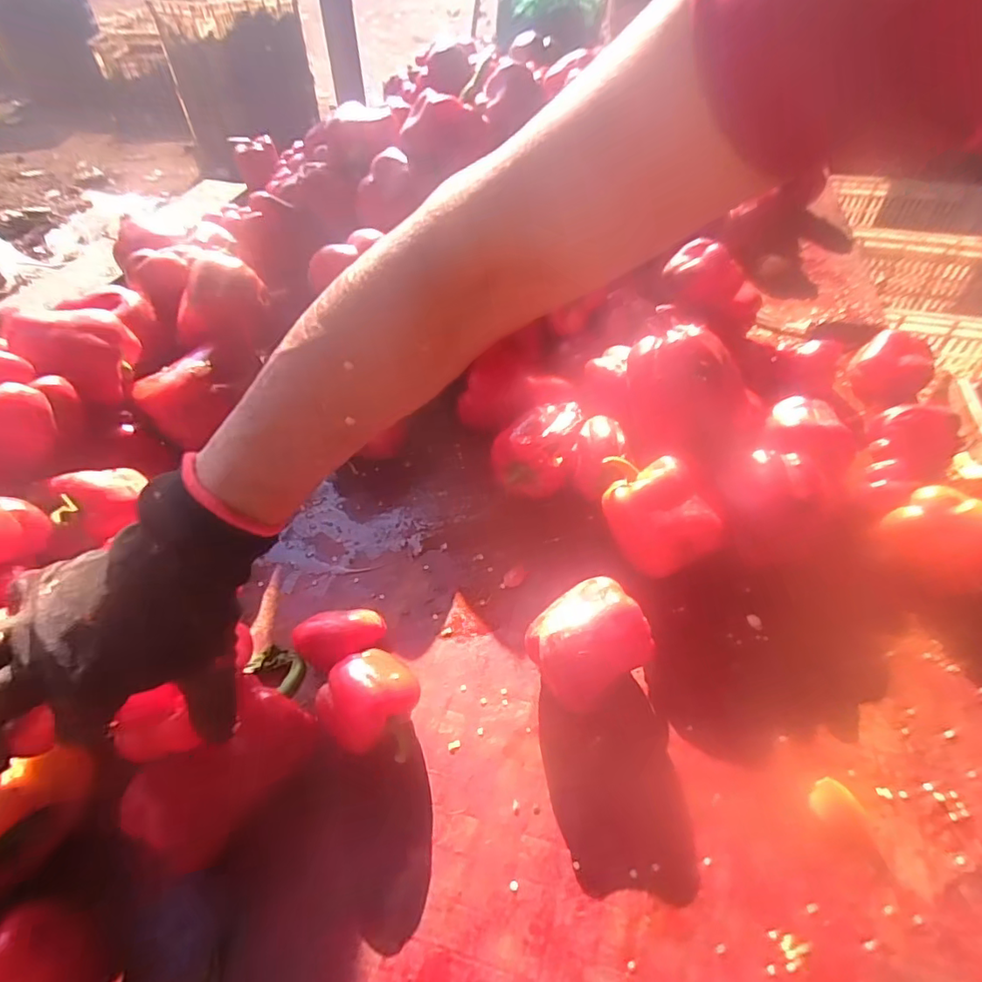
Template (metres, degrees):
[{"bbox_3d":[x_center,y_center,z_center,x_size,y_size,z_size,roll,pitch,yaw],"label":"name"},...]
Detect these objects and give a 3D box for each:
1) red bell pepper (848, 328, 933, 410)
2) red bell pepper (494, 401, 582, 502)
[{"bbox_3d":[0.487,-0.148,0.665,0.078,0.071,0.072,34,56,28],"label":"red bell pepper"},{"bbox_3d":[0.046,-0.038,0.547,0.080,0.072,0.078,6,48,5],"label":"red bell pepper"}]

